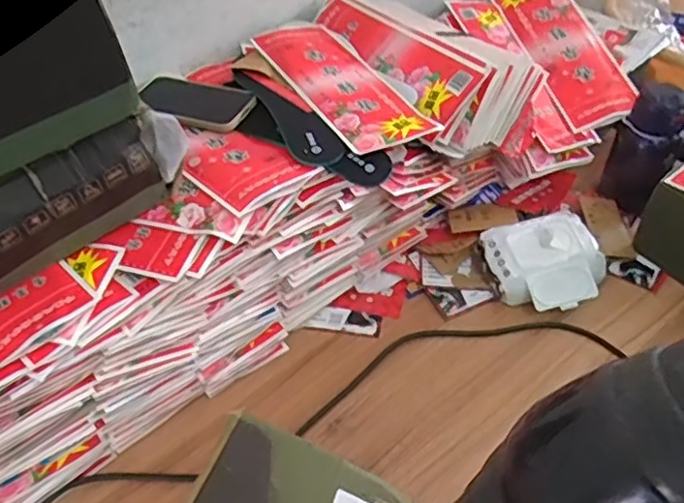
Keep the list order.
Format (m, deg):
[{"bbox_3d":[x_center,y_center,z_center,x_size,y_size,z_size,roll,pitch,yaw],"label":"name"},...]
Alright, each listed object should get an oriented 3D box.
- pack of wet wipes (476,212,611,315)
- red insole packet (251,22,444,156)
[{"bbox_3d":[0.280,0.015,0.868,0.140,0.054,0.132,-10,74,-5],"label":"pack of wet wipes"},{"bbox_3d":[-0.004,-0.224,0.831,0.123,0.011,0.293,-22,52,-26],"label":"red insole packet"}]

